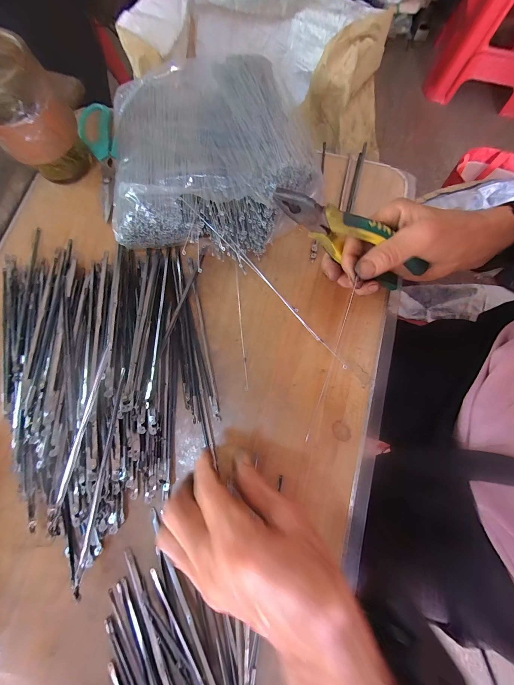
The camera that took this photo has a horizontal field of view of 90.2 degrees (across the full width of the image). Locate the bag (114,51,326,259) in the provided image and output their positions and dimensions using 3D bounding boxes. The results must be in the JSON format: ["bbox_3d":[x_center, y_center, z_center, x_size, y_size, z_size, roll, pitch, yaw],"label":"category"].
[{"bbox_3d":[-0.048,-0.206,0.293,0.216,0.066,0.221,-5,78,-2],"label":"bag"}]

